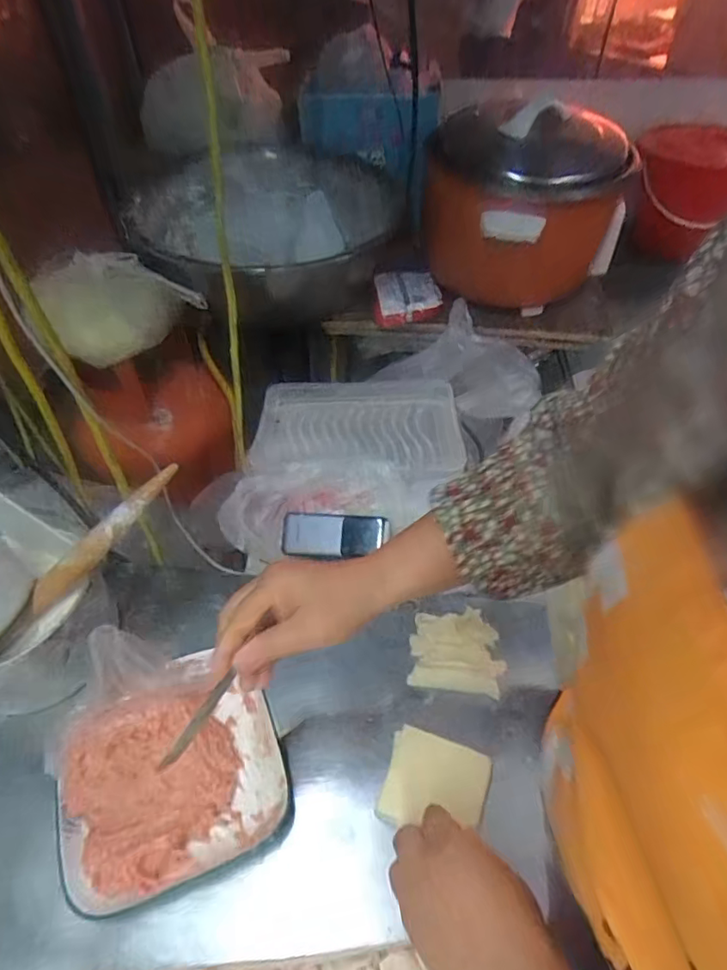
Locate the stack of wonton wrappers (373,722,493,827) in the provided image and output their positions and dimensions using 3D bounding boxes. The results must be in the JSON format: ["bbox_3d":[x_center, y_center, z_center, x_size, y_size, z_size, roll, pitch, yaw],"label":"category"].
[{"bbox_3d":[0.063,0.254,0.470,0.085,0.007,0.081,8,35,13],"label":"stack of wonton wrappers"}]

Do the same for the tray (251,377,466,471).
[{"bbox_3d":[-0.010,-0.086,0.858,0.311,0.055,0.251,-1,41,1],"label":"tray"}]

